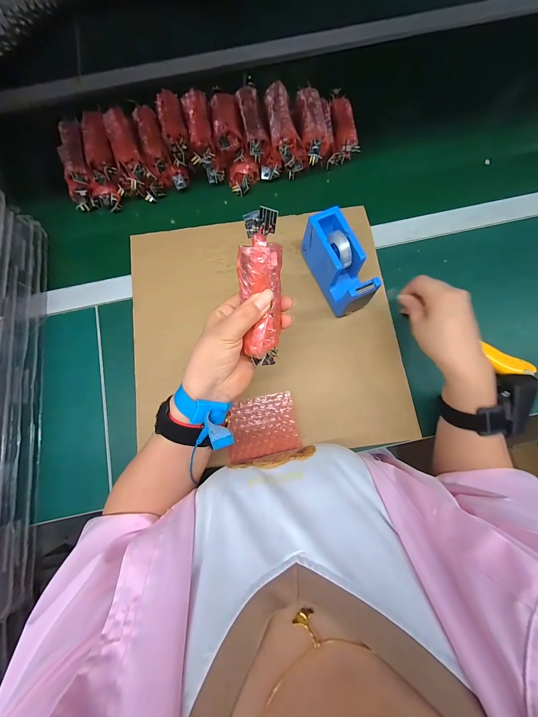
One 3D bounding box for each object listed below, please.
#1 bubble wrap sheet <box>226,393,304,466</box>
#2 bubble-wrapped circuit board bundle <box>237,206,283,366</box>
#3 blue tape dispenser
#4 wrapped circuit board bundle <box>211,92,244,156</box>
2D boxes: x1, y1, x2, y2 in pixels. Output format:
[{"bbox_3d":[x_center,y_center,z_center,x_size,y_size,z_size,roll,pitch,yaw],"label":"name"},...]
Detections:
[{"bbox_3d":[-0.011,0.093,0.370,0.096,0.013,0.079,-14,81,1],"label":"bubble wrap sheet"},{"bbox_3d":[-0.007,-0.059,0.251,0.037,0.027,0.137,-1,104,3],"label":"bubble-wrapped circuit board bundle"},{"bbox_3d":[0.094,-0.131,0.387,0.058,0.081,0.132,-24,81,-1],"label":"blue tape dispenser"},{"bbox_3d":[-0.068,-0.380,0.438,0.045,0.035,0.109,-9,81,1],"label":"wrapped circuit board bundle"}]

